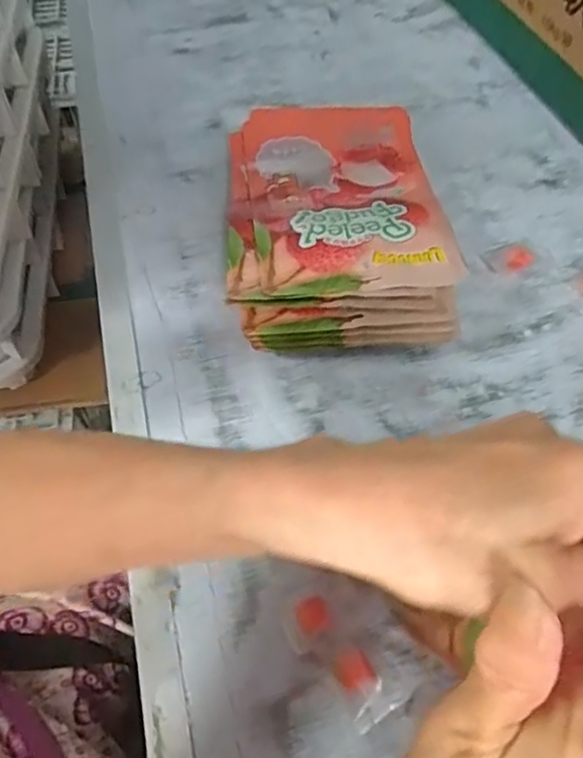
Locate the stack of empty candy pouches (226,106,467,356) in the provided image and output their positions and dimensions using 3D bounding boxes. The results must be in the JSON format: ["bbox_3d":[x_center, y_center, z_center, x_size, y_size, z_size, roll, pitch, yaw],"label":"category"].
[{"bbox_3d":[0.034,-0.145,0.526,0.178,0.050,0.295,-5,58,-1],"label":"stack of empty candy pouches"}]

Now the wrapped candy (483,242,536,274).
[{"bbox_3d":[0.190,-0.107,0.523,0.041,0.009,0.031,-21,60,-11],"label":"wrapped candy"}]

